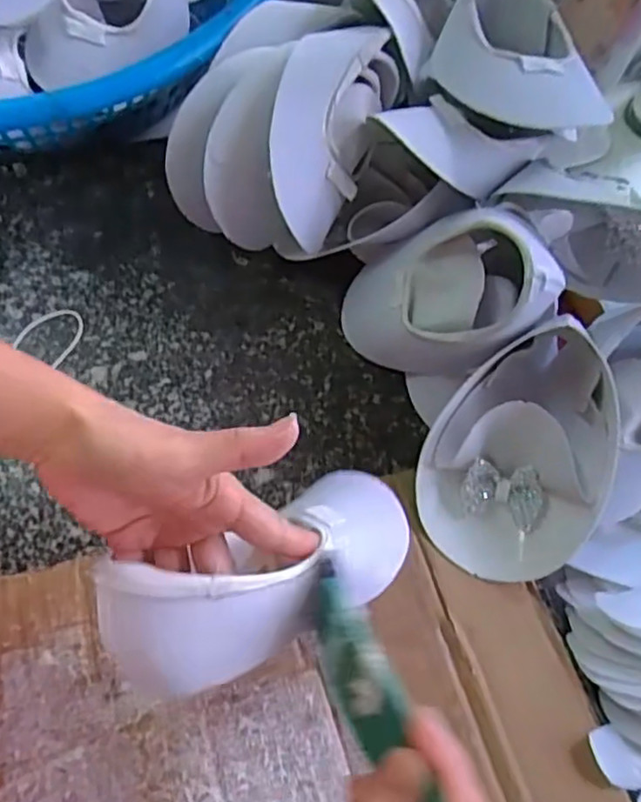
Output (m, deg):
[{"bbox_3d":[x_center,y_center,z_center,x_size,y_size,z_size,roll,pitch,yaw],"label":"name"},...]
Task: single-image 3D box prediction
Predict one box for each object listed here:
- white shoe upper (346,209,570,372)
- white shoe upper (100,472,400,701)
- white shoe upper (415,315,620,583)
[{"bbox_3d":[0.074,-0.071,0.429,0.081,0.126,0.123,-31,70,-16],"label":"white shoe upper"},{"bbox_3d":[-0.020,0.080,0.319,0.168,0.041,0.068,-20,66,-35],"label":"white shoe upper"},{"bbox_3d":[0.131,0.030,0.421,0.104,0.062,0.154,34,100,11],"label":"white shoe upper"}]

